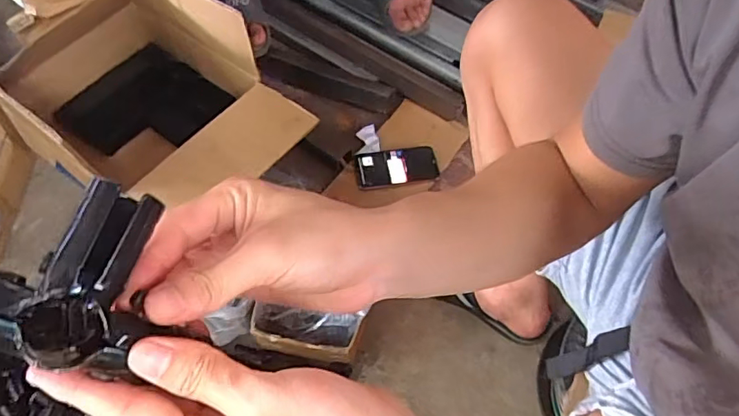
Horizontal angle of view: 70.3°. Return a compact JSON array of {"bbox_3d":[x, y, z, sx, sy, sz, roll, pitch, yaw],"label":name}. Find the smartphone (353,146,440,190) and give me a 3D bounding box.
[{"bbox_3d":[0.046,-0.075,0.908,0.143,0.009,0.072,-8,62,-5],"label":"smartphone"}]

